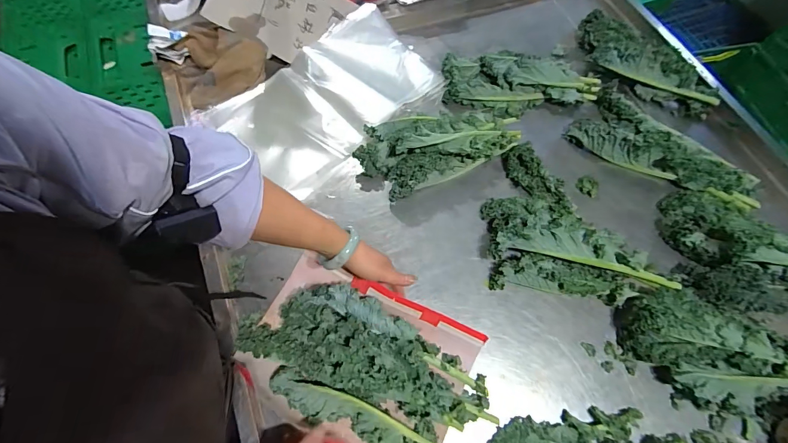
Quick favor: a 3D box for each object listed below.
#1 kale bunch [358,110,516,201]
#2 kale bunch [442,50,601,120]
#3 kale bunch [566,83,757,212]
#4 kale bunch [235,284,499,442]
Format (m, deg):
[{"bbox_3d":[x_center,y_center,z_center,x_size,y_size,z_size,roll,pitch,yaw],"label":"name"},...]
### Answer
[{"bbox_3d":[0.086,-0.162,0.714,0.314,0.080,0.159,-26,70,-13],"label":"kale bunch"},{"bbox_3d":[0.285,-0.327,0.813,0.351,0.046,0.174,-3,67,-4],"label":"kale bunch"},{"bbox_3d":[0.569,-0.162,0.756,0.377,0.056,0.168,29,68,9],"label":"kale bunch"},{"bbox_3d":[-0.046,0.214,0.531,0.364,0.079,0.174,29,68,9],"label":"kale bunch"}]

